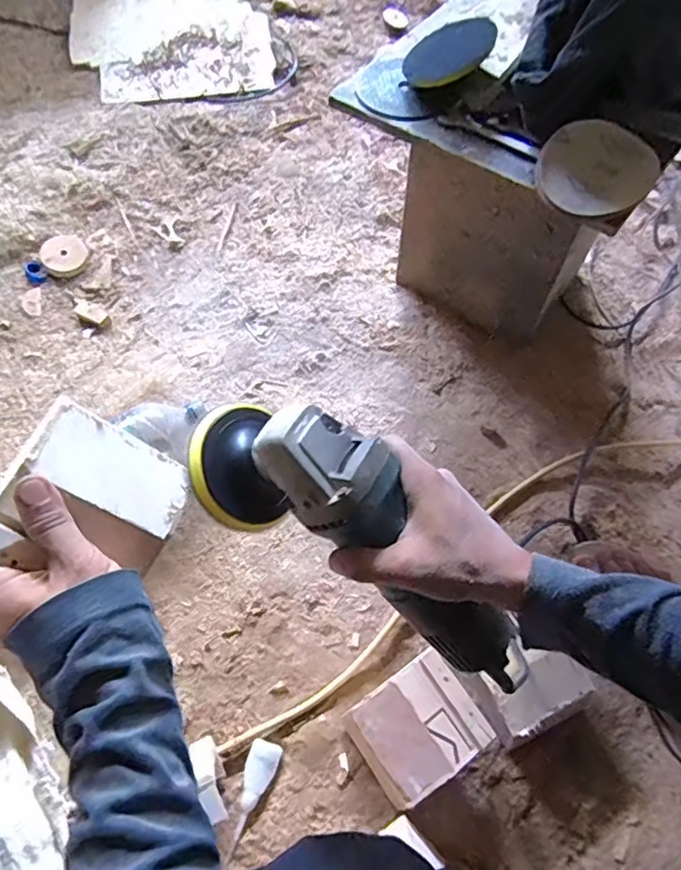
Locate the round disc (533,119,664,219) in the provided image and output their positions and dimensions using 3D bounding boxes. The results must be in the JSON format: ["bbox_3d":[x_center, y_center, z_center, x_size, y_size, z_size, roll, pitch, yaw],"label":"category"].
[{"bbox_3d":[0.225,-0.235,0.490,0.094,0.011,0.090,-3,77,13],"label":"round disc"}]

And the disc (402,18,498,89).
[{"bbox_3d":[0.109,-0.380,0.553,0.091,0.008,0.064,-16,69,14],"label":"disc"}]

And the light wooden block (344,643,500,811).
[{"bbox_3d":[0.075,0.296,0.567,0.116,0.070,0.099,-33,69,-14],"label":"light wooden block"}]

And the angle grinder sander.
[{"bbox_3d":[0.027,0.084,0.388,0.294,0.103,0.094,43,71,-9],"label":"angle grinder sander"}]

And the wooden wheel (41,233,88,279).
[{"bbox_3d":[-0.436,-0.285,0.879,0.065,0.014,0.075,-29,68,-13],"label":"wooden wheel"}]

